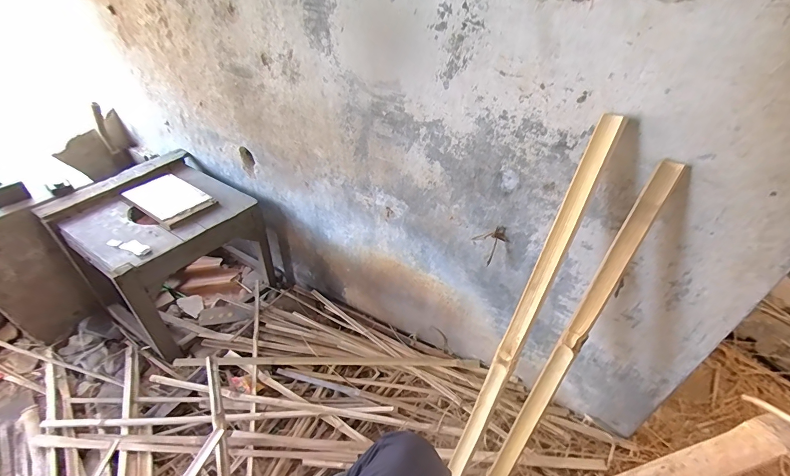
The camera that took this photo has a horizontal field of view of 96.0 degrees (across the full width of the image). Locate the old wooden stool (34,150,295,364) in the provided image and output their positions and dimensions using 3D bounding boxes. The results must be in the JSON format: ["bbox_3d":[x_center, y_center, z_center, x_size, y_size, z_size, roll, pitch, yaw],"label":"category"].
[{"bbox_3d":[-0.685,0.045,1.150,0.390,0.453,0.447,23,45,25],"label":"old wooden stool"}]

